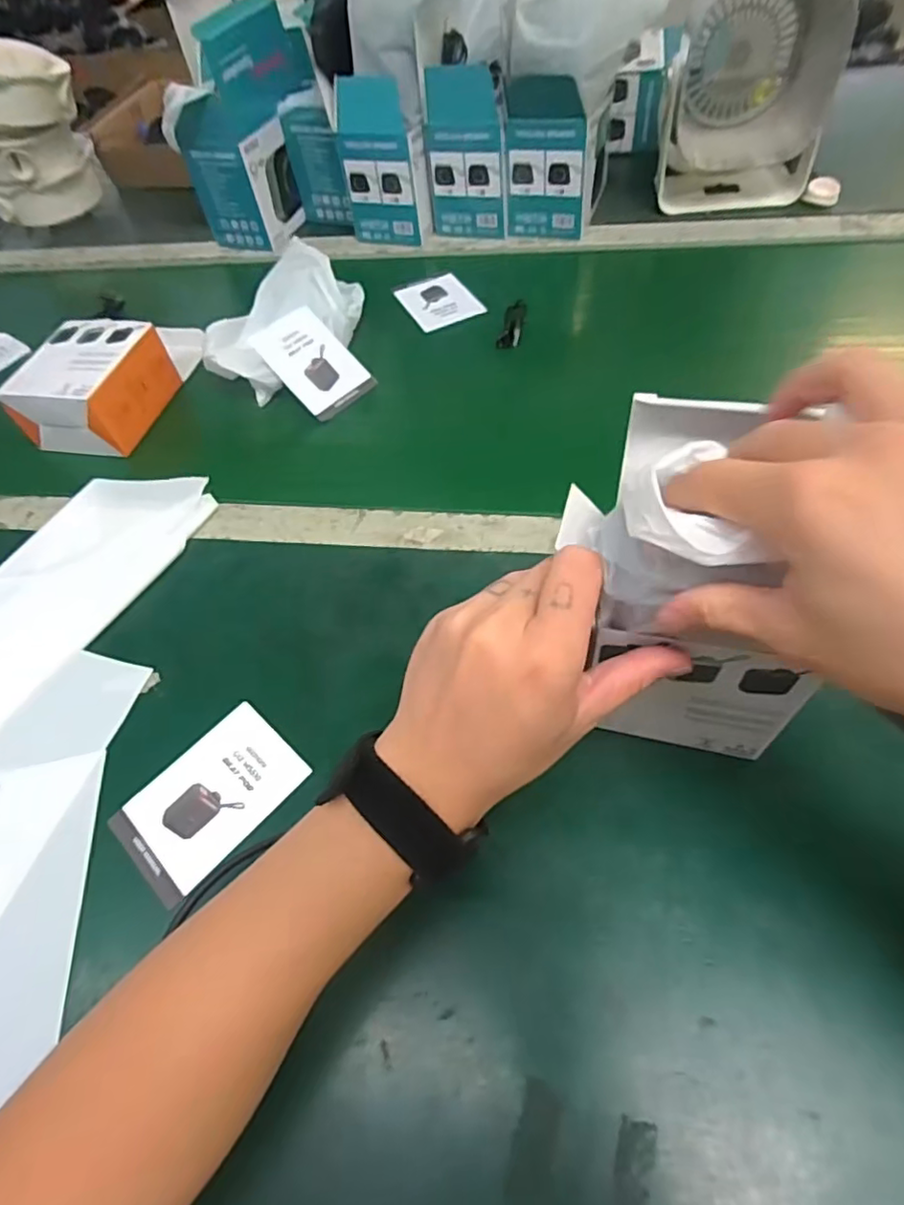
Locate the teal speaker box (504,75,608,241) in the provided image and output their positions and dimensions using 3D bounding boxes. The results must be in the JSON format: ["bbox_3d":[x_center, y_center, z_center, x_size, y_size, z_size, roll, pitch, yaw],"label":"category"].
[{"bbox_3d":[0.115,-0.484,0.642,0.091,0.140,0.096,16,59,16],"label":"teal speaker box"}]

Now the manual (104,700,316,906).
[{"bbox_3d":[-0.141,0.113,0.353,0.070,0.005,0.099,35,66,26],"label":"manual"}]

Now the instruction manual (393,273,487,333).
[{"bbox_3d":[-0.015,-0.325,0.647,0.075,0.005,0.092,-22,56,-12],"label":"instruction manual"}]

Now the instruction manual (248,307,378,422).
[{"bbox_3d":[-0.130,-0.223,0.560,0.070,0.009,0.102,-43,93,-22],"label":"instruction manual"}]

